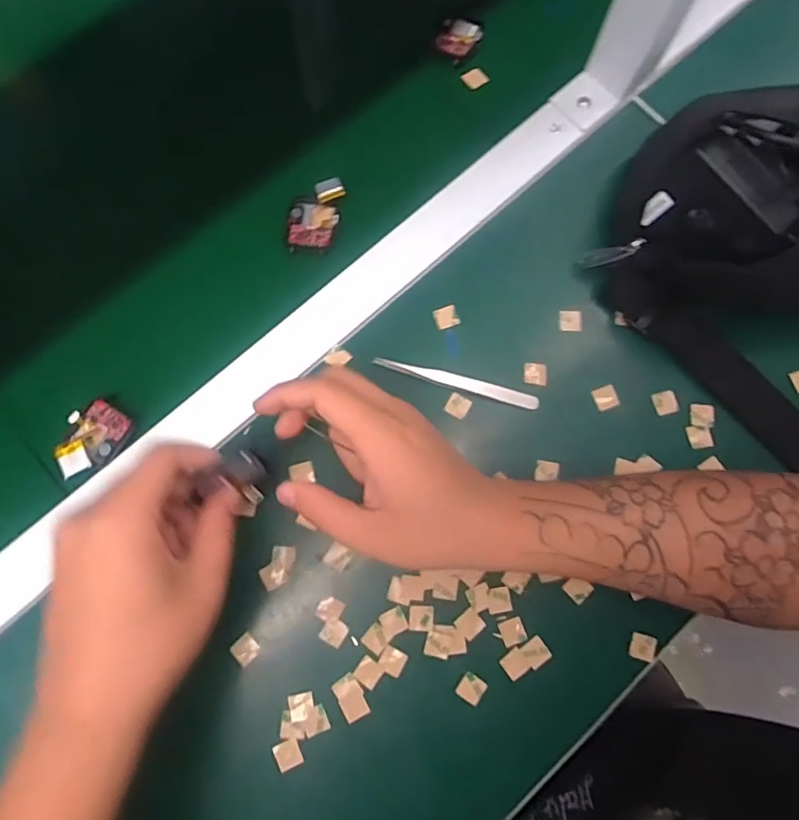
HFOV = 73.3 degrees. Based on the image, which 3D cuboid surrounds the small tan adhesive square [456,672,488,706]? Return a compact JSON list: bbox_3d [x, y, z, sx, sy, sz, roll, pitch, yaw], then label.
[{"bbox_3d":[0.046,0.178,0.343,0.016,0.004,0.016,31,80,6],"label":"small tan adhesive square"}]

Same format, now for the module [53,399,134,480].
[{"bbox_3d":[-0.210,0.020,0.365,0.038,0.014,0.050,36,81,7],"label":"module"}]

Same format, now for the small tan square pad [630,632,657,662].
[{"bbox_3d":[0.160,0.155,0.353,0.015,0.005,0.015,17,79,4],"label":"small tan square pad"}]

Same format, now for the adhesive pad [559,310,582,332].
[{"bbox_3d":[0.126,-0.065,0.395,0.015,0.006,0.016,0,78,0],"label":"adhesive pad"}]

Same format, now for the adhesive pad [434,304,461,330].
[{"bbox_3d":[0.034,-0.067,0.391,0.017,0.004,0.016,-19,91,-7],"label":"adhesive pad"}]

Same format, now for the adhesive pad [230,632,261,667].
[{"bbox_3d":[-0.099,0.154,0.346,0.015,0.004,0.016,-39,81,-7],"label":"adhesive pad"}]

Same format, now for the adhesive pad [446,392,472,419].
[{"bbox_3d":[0.042,-0.003,0.380,0.015,0.006,0.015,28,80,6],"label":"adhesive pad"}]

